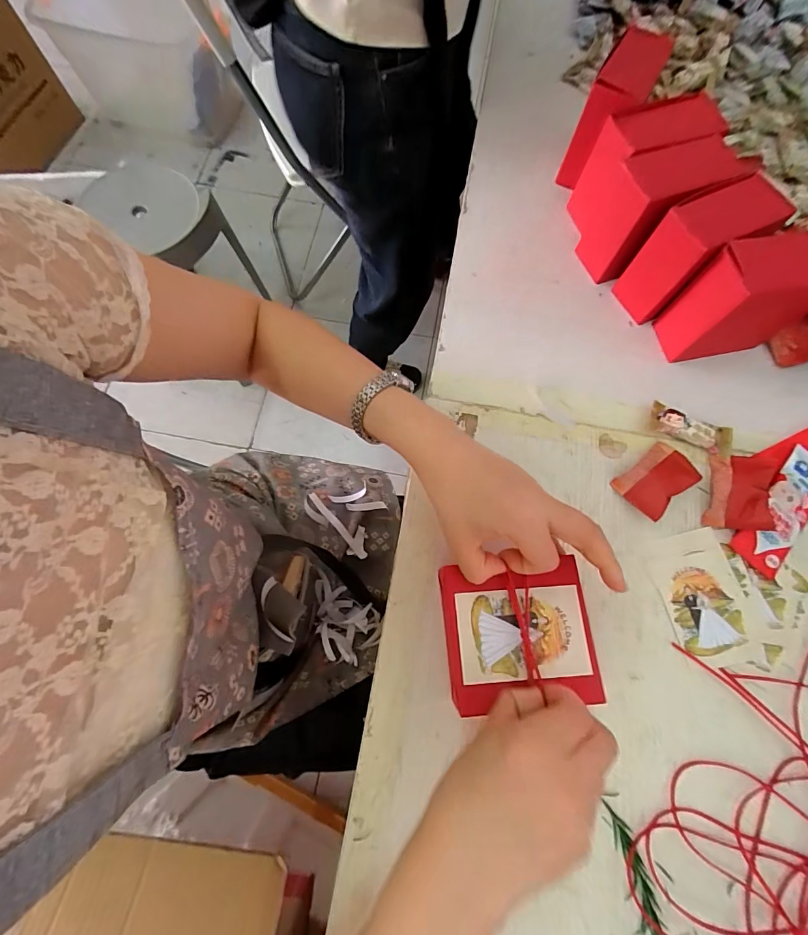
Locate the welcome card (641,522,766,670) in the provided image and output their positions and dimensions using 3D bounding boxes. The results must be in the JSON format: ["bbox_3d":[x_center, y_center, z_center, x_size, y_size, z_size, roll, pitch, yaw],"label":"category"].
[{"bbox_3d":[0.253,0.110,0.341,0.066,0.004,0.108,-13,74,-5],"label":"welcome card"}]

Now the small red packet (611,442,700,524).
[{"bbox_3d":[0.230,0.009,0.363,0.070,0.018,0.044,-35,77,-10],"label":"small red packet"}]

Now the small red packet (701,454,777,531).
[{"bbox_3d":[0.300,0.019,0.357,0.047,0.021,0.075,17,74,4],"label":"small red packet"}]

